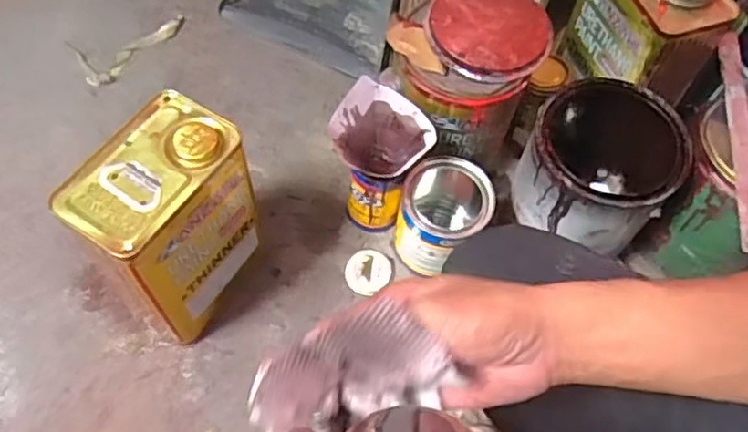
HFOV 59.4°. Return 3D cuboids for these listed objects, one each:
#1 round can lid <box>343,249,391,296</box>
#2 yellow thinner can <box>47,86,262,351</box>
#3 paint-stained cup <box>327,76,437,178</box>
[{"bbox_3d":[-0.009,0.072,0.859,0.054,0.014,0.060,31,65,12],"label":"round can lid"},{"bbox_3d":[-0.214,0.014,0.721,0.115,0.252,0.163,29,64,11],"label":"yellow thinner can"},{"bbox_3d":[0.006,-0.087,0.775,0.111,0.075,0.102,2,62,-3],"label":"paint-stained cup"}]

